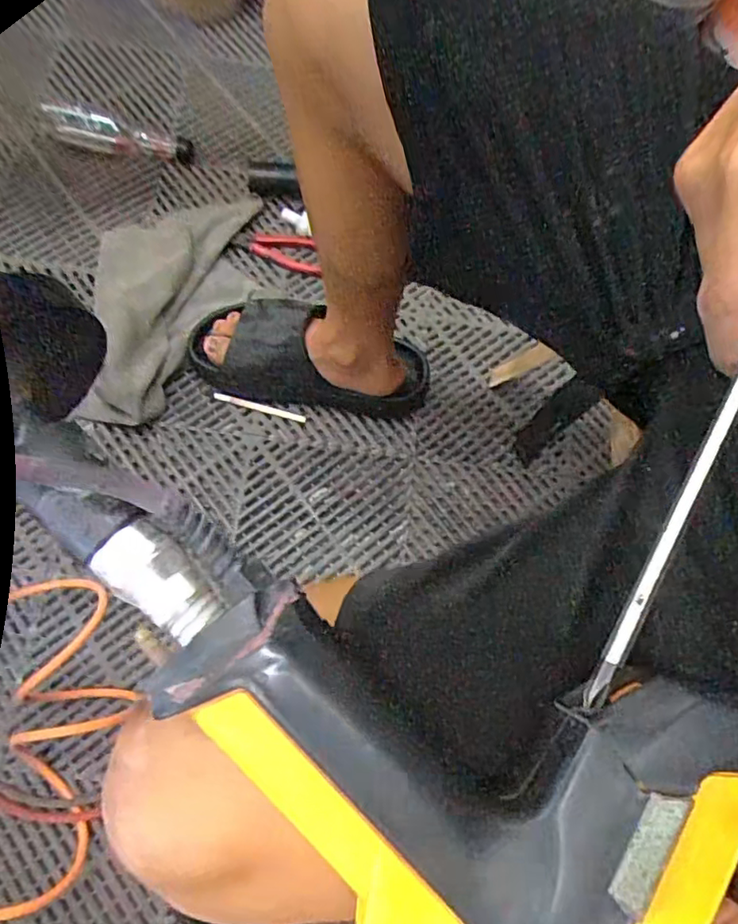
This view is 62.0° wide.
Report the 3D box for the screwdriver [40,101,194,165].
[{"bbox_3d":[-0.365,-0.479,0.887,0.215,0.045,0.053,11,72,1],"label":"screwdriver"}]

